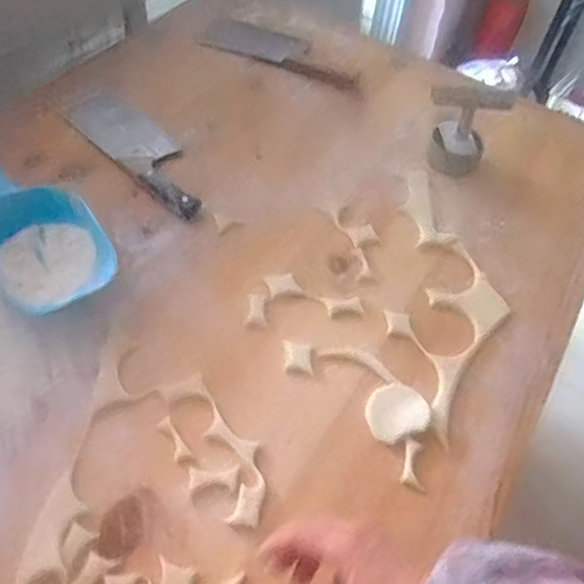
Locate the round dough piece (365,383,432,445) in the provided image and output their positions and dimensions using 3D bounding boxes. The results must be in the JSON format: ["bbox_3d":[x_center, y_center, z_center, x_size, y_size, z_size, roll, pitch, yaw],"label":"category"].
[{"bbox_3d":[0.103,0.117,0.598,0.065,0.008,0.056,-18,56,-19],"label":"round dough piece"}]

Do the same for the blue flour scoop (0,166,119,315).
[{"bbox_3d":[-0.282,-0.066,0.659,0.108,0.074,0.245,-29,60,-26],"label":"blue flour scoop"}]

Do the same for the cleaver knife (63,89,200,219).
[{"bbox_3d":[-0.199,-0.196,0.802,0.084,0.022,0.292,-34,62,-28],"label":"cleaver knife"}]

